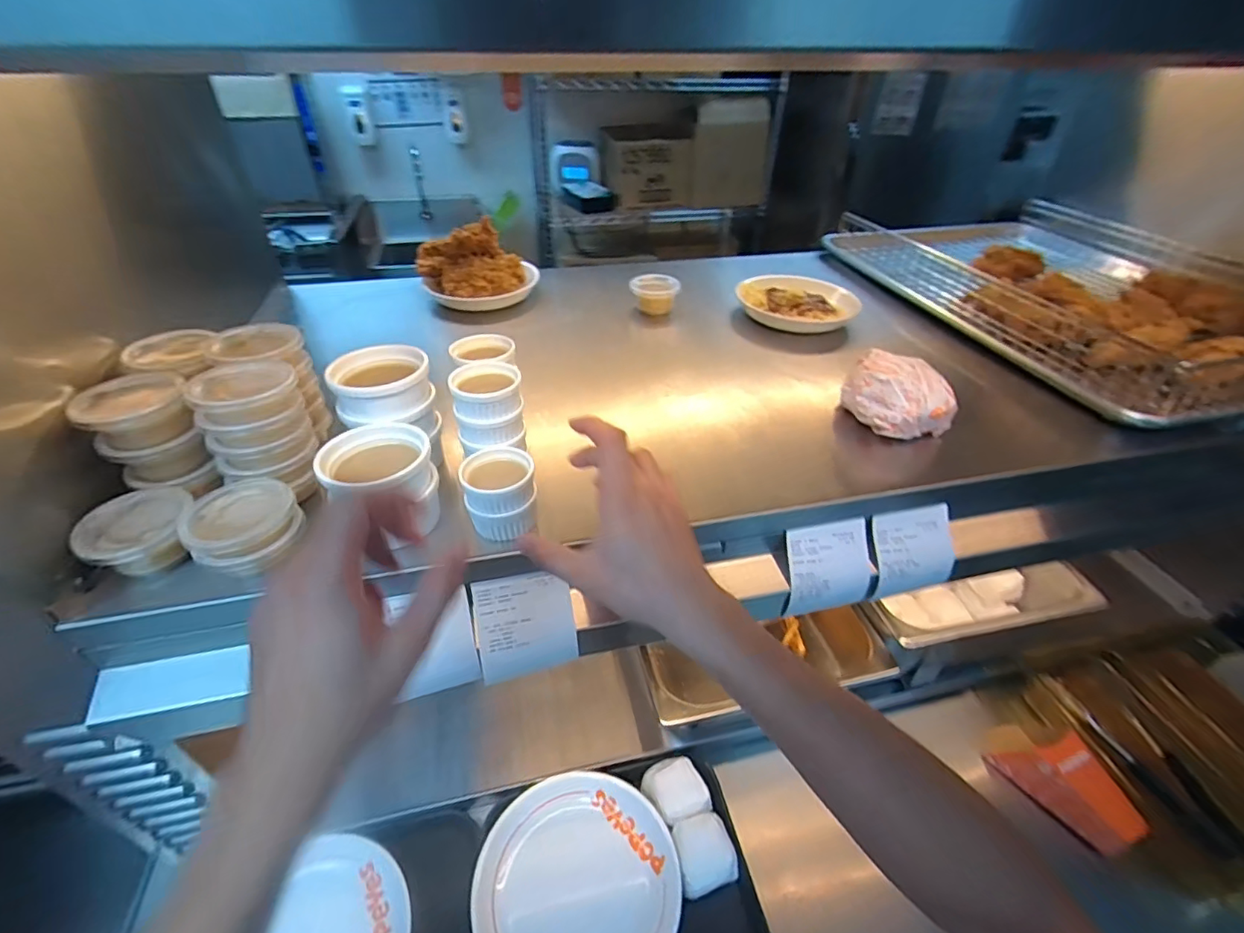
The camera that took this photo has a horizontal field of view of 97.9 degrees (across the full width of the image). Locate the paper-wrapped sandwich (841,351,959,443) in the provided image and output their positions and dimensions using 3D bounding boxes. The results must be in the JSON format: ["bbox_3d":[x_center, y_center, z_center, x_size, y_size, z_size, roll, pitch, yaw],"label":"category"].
[{"bbox_3d":[0.285,-0.071,0.560,0.088,0.071,0.086,-10,41,-14],"label":"paper-wrapped sandwich"}]

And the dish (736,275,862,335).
[{"bbox_3d":[0.254,-0.241,0.791,0.159,0.036,0.138,27,45,27],"label":"dish"}]

